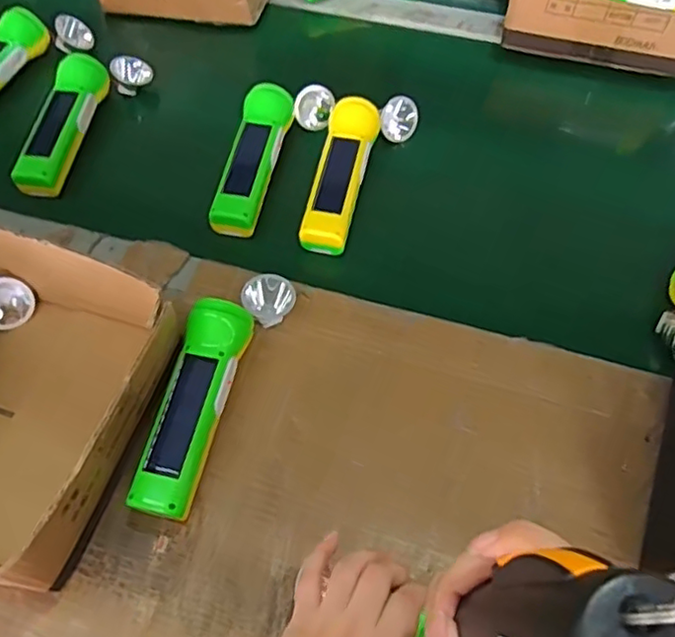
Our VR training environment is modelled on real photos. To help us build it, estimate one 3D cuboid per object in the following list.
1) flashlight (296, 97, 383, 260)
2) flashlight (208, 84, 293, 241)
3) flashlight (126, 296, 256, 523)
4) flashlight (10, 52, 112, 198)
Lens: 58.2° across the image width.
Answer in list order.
[{"bbox_3d":[0.005,-0.142,0.585,0.046,0.031,0.169,9,59,7],"label":"flashlight"},{"bbox_3d":[-0.083,-0.160,0.596,0.045,0.031,0.168,10,63,8],"label":"flashlight"},{"bbox_3d":[-0.110,0.065,0.464,0.048,0.045,0.167,13,60,9],"label":"flashlight"},{"bbox_3d":[-0.284,-0.201,0.623,0.045,0.038,0.164,7,59,6],"label":"flashlight"}]

